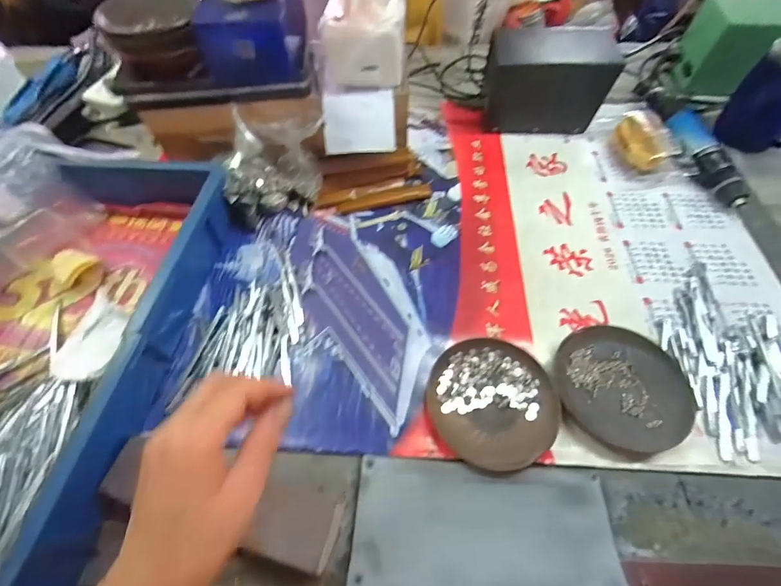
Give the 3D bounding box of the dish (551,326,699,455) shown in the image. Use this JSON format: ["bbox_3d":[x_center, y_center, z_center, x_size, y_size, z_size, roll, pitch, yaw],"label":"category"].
[{"bbox_3d":[0.214,0.084,0.335,0.116,0.012,0.110,31,65,18],"label":"dish"}]

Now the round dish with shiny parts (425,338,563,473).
[{"bbox_3d":[0.092,0.097,0.335,0.111,0.012,0.117,-1,60,1],"label":"round dish with shiny parts"}]

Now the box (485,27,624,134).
[{"bbox_3d":[0.221,-0.299,0.528,0.155,0.119,0.076,5,60,4],"label":"box"}]

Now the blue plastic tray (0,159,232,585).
[{"bbox_3d":[-0.351,0.030,0.353,0.297,0.085,0.460,5,60,4],"label":"blue plastic tray"}]

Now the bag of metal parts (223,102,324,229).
[{"bbox_3d":[-0.146,-0.154,0.452,0.132,0.102,0.102,-8,58,-3],"label":"bag of metal parts"}]

